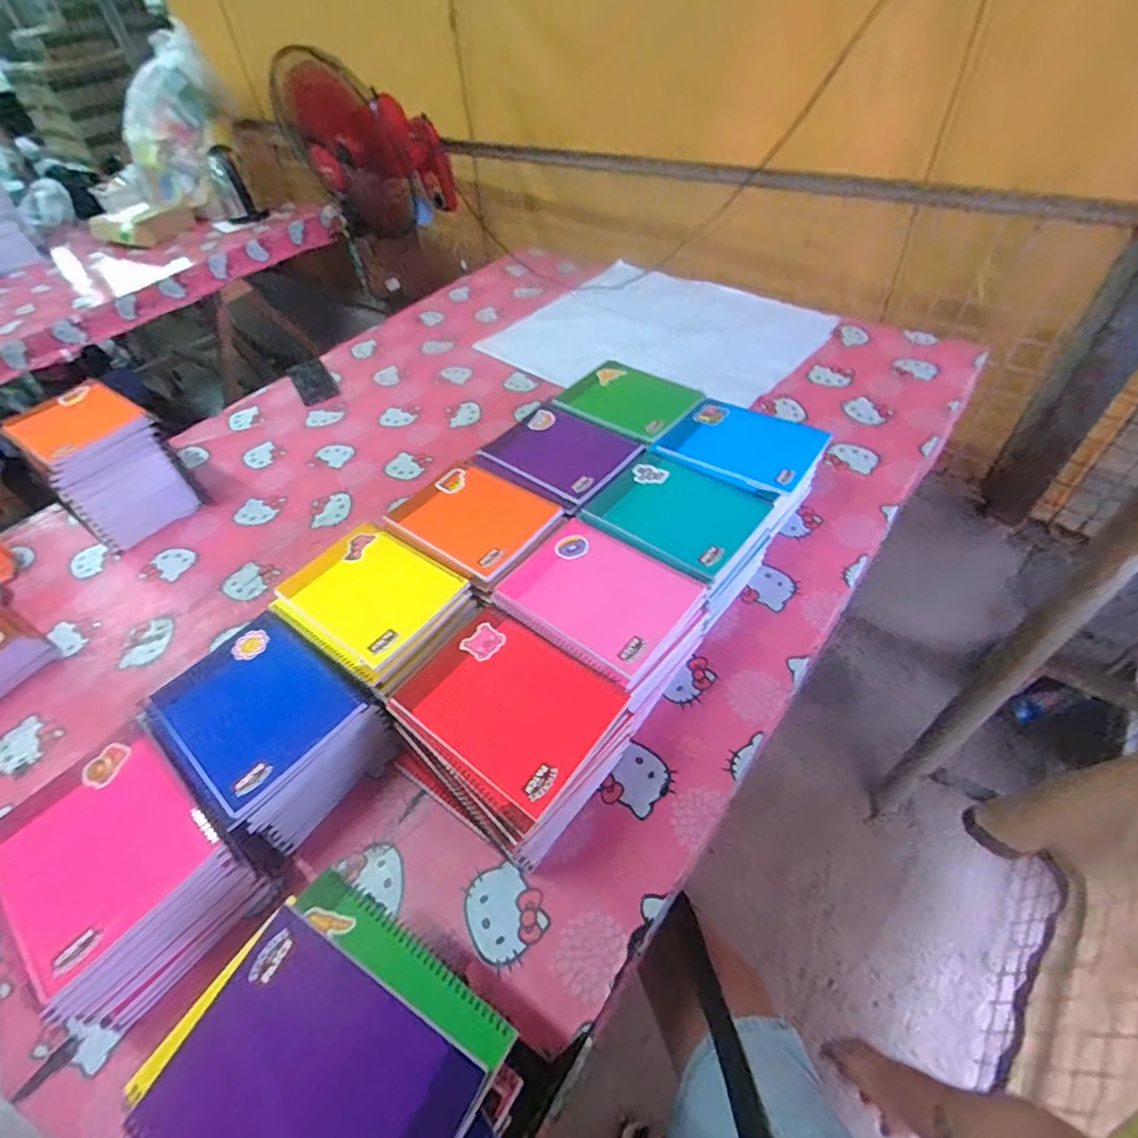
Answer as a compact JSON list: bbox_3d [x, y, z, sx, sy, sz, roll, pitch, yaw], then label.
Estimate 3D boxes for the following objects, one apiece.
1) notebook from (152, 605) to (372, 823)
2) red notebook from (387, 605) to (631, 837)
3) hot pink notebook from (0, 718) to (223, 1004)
[{"bbox_3d":[-0.333,0.141,0.598,0.196,0.011,0.152,31,59,28],"label":"notebook"},{"bbox_3d":[-0.063,0.135,0.573,0.199,0.014,0.167,29,58,27],"label":"red notebook"},{"bbox_3d":[-0.432,0.247,0.515,0.187,0.010,0.149,34,55,26],"label":"hot pink notebook"}]

